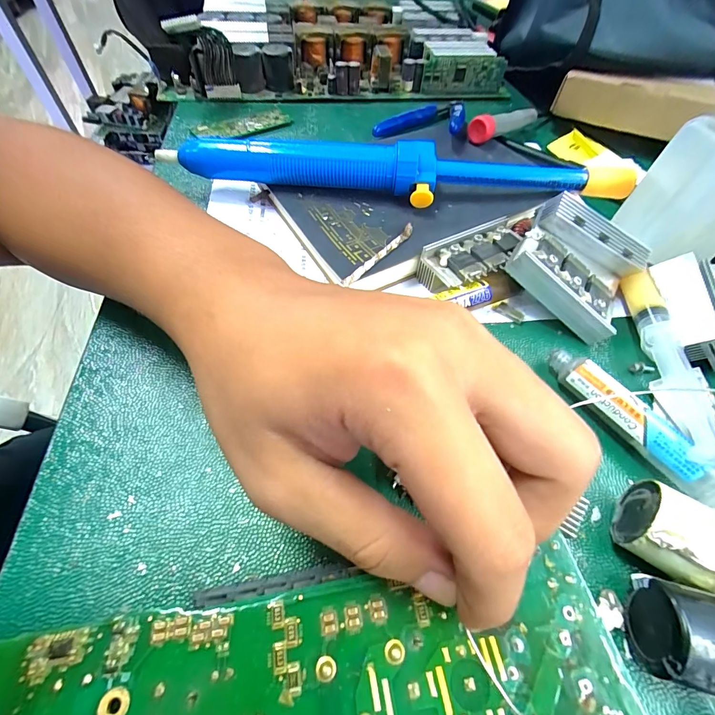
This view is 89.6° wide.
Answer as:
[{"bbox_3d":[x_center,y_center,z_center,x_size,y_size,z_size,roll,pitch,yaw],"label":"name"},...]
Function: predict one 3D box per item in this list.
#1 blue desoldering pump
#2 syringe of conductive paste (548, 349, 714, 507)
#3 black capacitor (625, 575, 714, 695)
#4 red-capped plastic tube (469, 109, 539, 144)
[{"bbox_3d":[0.028,-0.127,0.248,0.320,0.026,0.035,5,57,1],"label":"blue desoldering pump"},{"bbox_3d":[0.129,0.029,0.171,0.016,0.014,0.087,-33,64,-22],"label":"syringe of conductive paste"},{"bbox_3d":[0.116,0.097,0.124,0.032,0.031,0.028,15,57,7],"label":"black capacitor"},{"bbox_3d":[0.133,-0.214,0.324,0.096,0.024,0.016,-39,66,-24],"label":"red-capped plastic tube"}]

